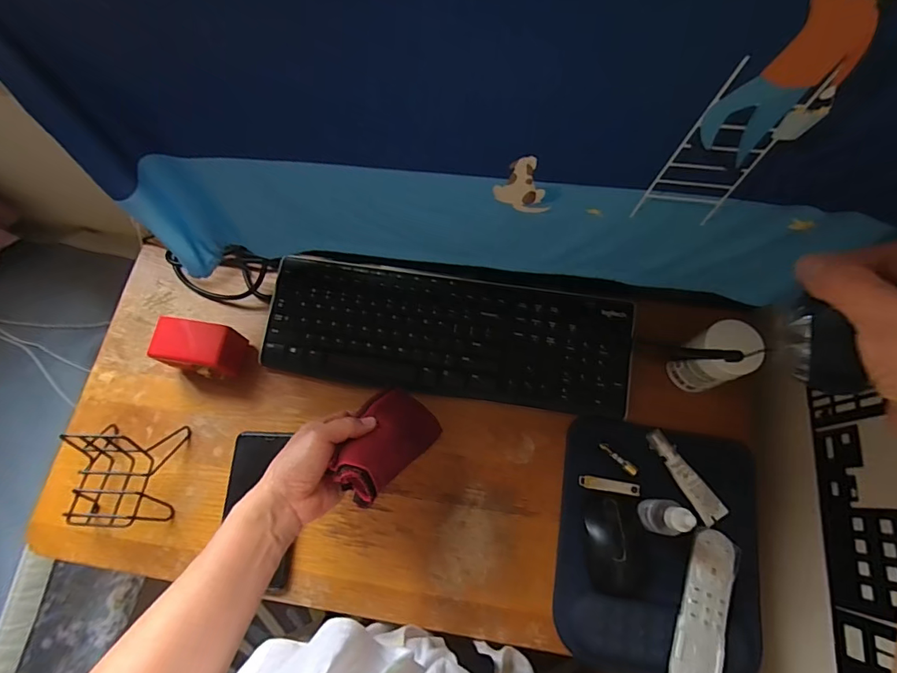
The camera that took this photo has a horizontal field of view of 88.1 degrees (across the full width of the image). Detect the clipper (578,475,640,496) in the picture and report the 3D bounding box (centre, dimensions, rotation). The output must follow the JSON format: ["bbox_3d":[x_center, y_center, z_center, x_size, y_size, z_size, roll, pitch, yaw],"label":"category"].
[{"bbox_3d":[0.171,0.159,0.493,0.060,0.010,0.013,11,72,5],"label":"clipper"}]

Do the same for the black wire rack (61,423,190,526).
[{"bbox_3d":[-0.345,0.145,0.488,0.089,0.072,0.103,2,72,2],"label":"black wire rack"}]

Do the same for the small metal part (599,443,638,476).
[{"bbox_3d":[0.184,0.133,0.502,0.046,0.005,0.011,40,77,13],"label":"small metal part"}]

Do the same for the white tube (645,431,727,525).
[{"bbox_3d":[0.252,0.149,0.496,0.025,0.015,0.107,-36,75,-10],"label":"white tube"}]

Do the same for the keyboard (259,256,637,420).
[{"bbox_3d":[-0.004,-0.003,0.545,0.419,0.027,0.143,6,72,3],"label":"keyboard"}]

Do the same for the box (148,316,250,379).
[{"bbox_3d":[-0.282,0.013,0.524,0.080,0.062,0.054,11,72,5],"label":"box"}]

